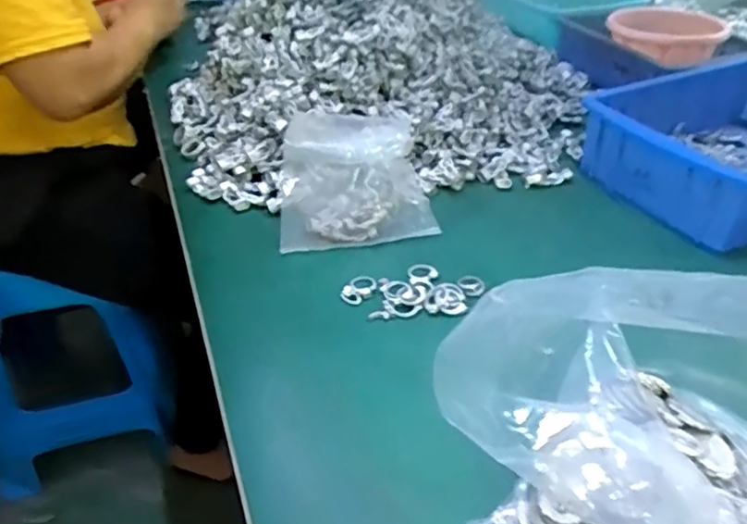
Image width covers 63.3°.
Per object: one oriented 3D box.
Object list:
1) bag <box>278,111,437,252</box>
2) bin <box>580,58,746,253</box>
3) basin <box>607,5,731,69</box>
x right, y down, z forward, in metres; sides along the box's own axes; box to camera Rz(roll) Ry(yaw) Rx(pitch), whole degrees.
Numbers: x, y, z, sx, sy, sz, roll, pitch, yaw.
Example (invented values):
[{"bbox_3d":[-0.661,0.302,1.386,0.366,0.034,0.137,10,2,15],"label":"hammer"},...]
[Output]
[{"bbox_3d":[-0.019,-0.083,0.578,0.143,0.086,0.112,-7,38,-8],"label":"bag"},{"bbox_3d":[0.386,-0.132,0.638,0.280,0.077,0.214,-17,41,-20],"label":"bin"},{"bbox_3d":[0.379,-0.292,0.790,0.144,0.055,0.110,16,41,21],"label":"basin"}]

